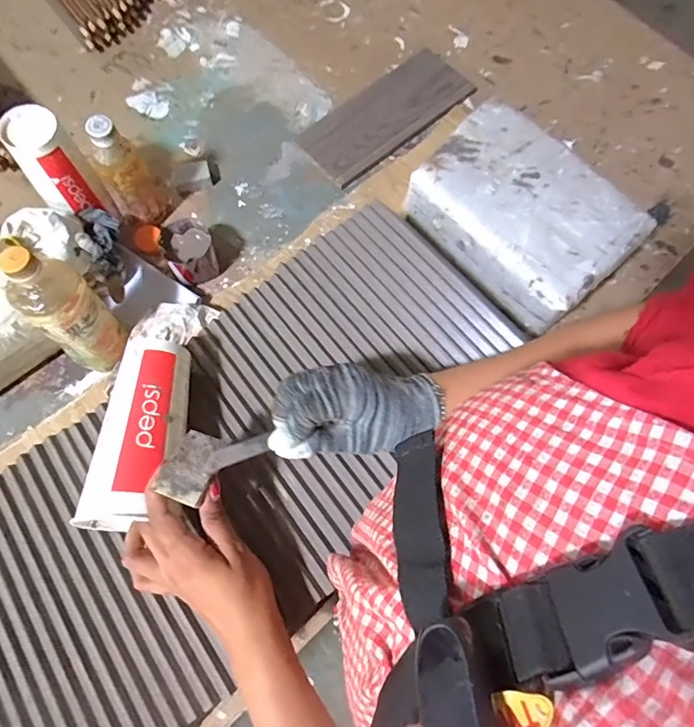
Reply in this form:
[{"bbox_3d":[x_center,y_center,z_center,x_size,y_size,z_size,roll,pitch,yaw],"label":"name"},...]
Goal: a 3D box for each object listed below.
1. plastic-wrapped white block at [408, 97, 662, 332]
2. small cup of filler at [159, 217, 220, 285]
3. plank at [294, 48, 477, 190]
[{"bbox_3d":[0.232,-0.204,0.651,0.198,0.106,0.280,-38,79,-16],"label":"plastic-wrapped white block"},{"bbox_3d":[-0.216,-0.155,0.648,0.065,0.060,0.087,-22,75,-12],"label":"small cup of filler"},{"bbox_3d":[0.067,-0.417,0.769,0.314,0.022,0.116,-41,79,-17],"label":"plank"}]

